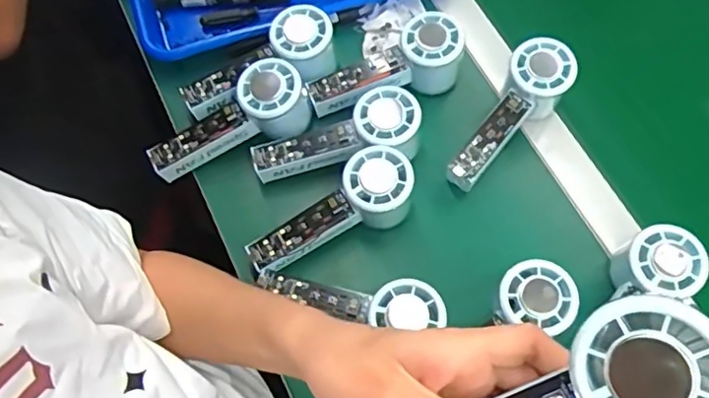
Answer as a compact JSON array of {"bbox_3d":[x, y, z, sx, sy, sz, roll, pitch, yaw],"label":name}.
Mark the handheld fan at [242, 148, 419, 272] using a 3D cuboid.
[{"bbox_3d":[-0.017,0.015,0.508,0.151,0.056,0.054,-32,69,0],"label":"handheld fan"}]

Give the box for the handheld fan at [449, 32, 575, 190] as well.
[{"bbox_3d":[0.140,-0.073,0.549,0.056,0.058,0.159,38,85,15],"label":"handheld fan"}]

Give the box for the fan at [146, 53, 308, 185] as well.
[{"bbox_3d":[-0.110,-0.065,0.539,0.149,0.052,0.061,-29,68,6],"label":"fan"}]

